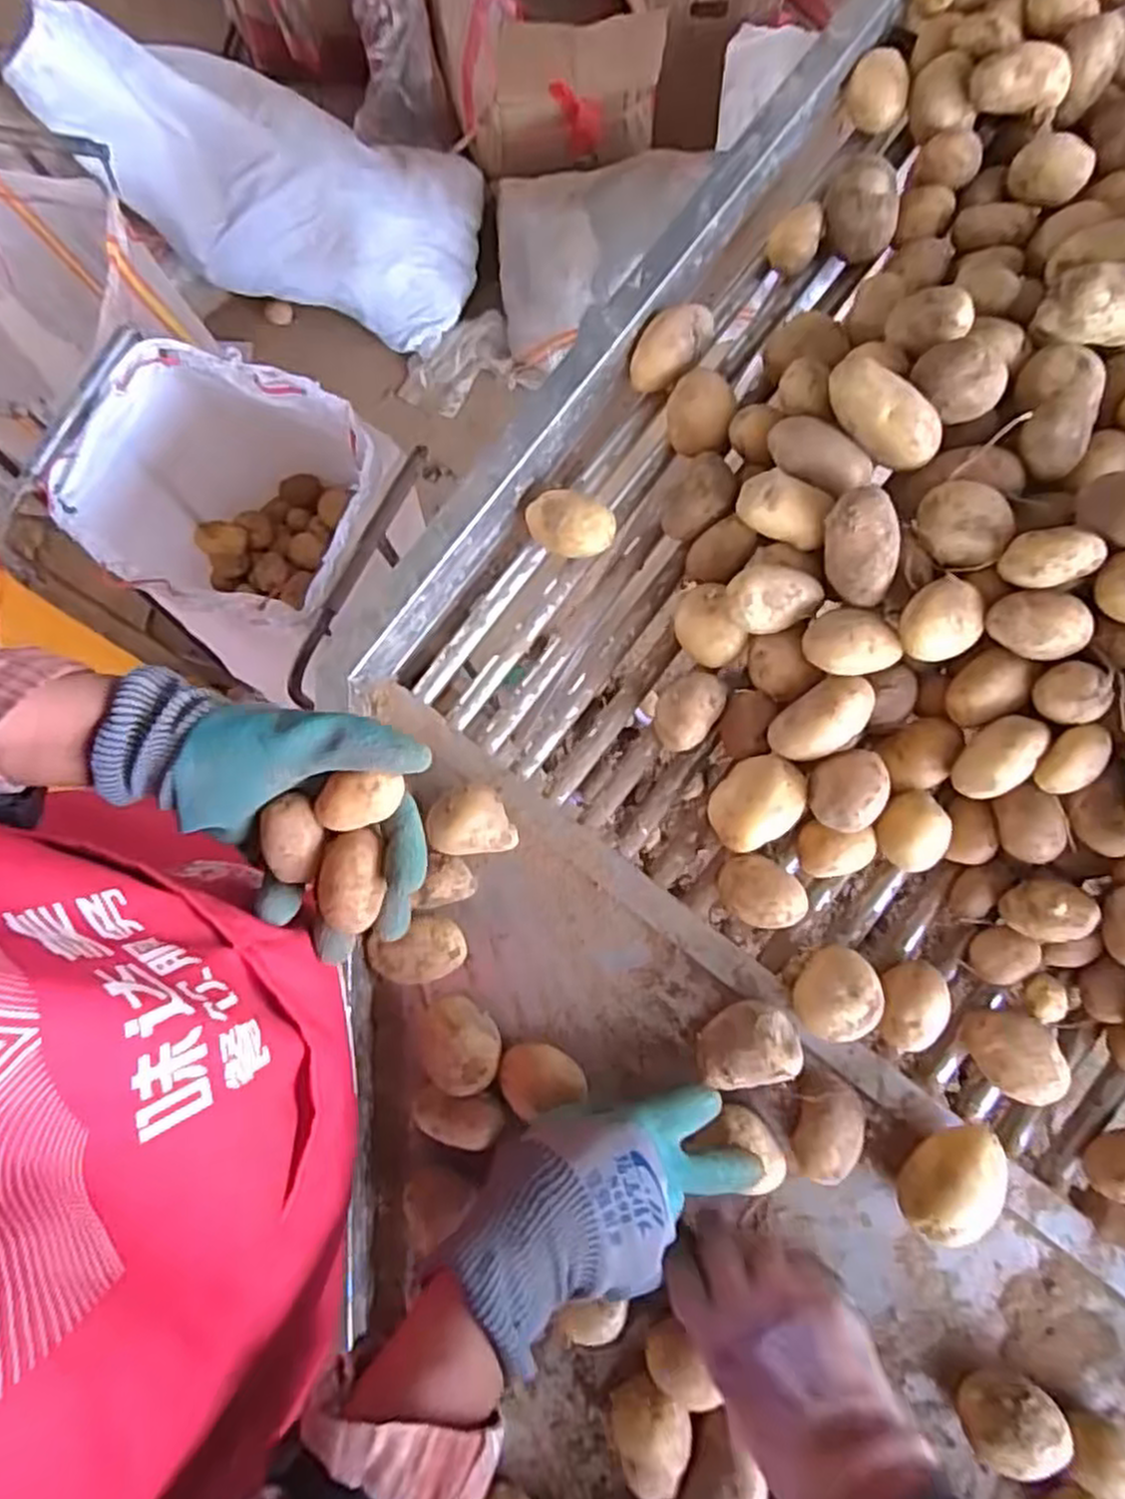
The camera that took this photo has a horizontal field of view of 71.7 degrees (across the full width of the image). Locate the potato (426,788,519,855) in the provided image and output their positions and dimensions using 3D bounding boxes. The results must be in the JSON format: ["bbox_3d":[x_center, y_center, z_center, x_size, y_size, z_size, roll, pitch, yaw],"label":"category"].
[{"bbox_3d":[-0.060,0.050,0.523,0.054,0.046,0.040,-8,79,0],"label":"potato"}]

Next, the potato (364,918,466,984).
[{"bbox_3d":[-0.094,0.133,0.516,0.063,0.038,0.039,-8,79,0],"label":"potato"}]

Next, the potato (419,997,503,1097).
[{"bbox_3d":[-0.064,0.190,0.501,0.049,0.042,0.054,1,79,2],"label":"potato"}]

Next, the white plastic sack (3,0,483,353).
[{"bbox_3d":[-0.452,-0.899,1.229,0.643,0.186,0.275,3,76,-36],"label":"white plastic sack"}]

